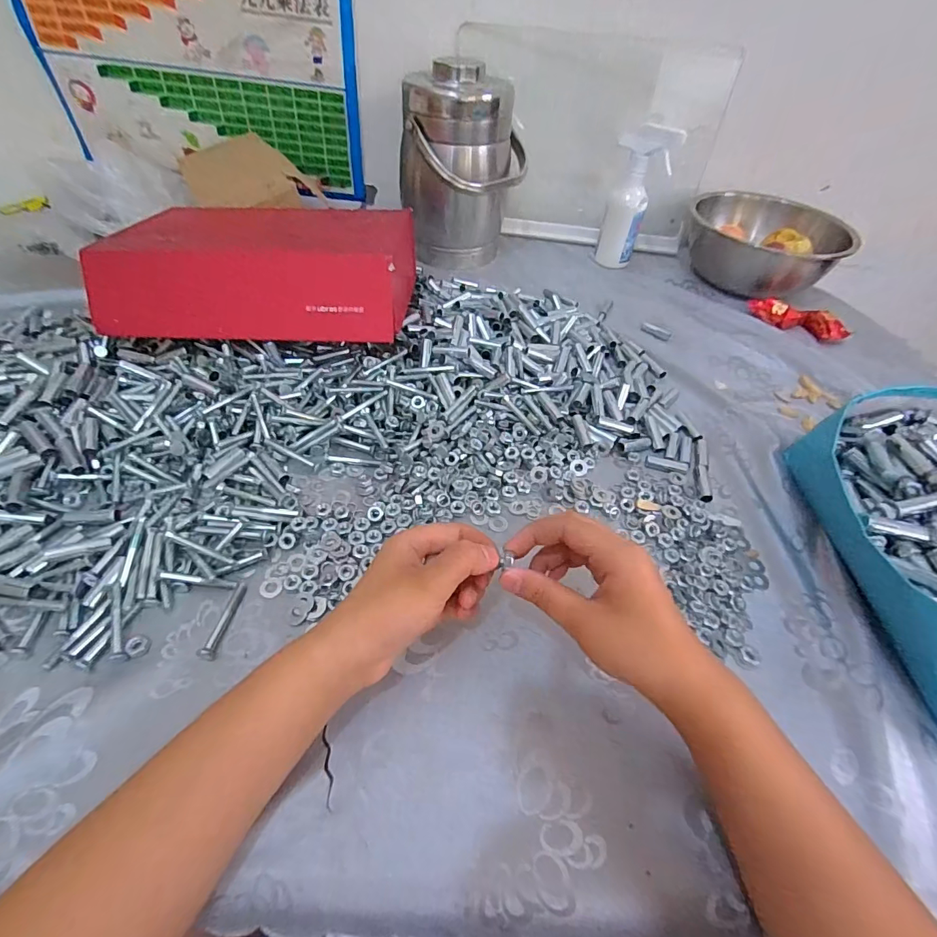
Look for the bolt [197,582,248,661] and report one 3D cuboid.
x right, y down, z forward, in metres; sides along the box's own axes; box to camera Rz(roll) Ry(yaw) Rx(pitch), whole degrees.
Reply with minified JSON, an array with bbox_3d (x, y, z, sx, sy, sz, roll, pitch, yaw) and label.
[{"bbox_3d":[-0.174,0.106,0.333,0.010,0.008,0.057,7,48,1],"label":"bolt"}]

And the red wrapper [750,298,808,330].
[{"bbox_3d":[0.437,-0.222,0.664,0.073,0.029,0.031,21,50,13],"label":"red wrapper"}]

